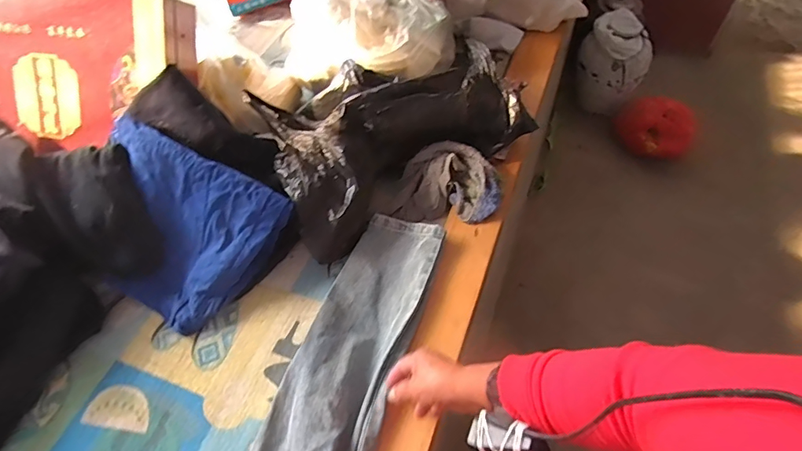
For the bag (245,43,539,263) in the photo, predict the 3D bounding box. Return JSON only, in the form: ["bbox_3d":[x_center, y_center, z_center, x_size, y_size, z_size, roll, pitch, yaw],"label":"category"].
[{"bbox_3d":[-0.024,-0.171,0.843,0.445,0.169,0.273,-29,59,-15],"label":"bag"}]

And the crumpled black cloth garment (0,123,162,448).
[{"bbox_3d":[-0.588,0.093,0.699,0.312,0.191,0.429,12,58,11],"label":"crumpled black cloth garment"}]

